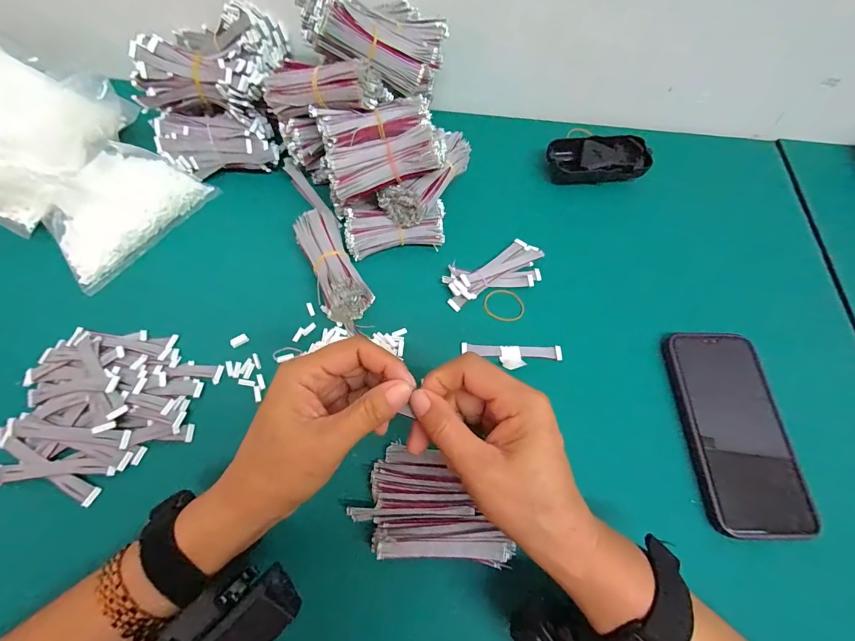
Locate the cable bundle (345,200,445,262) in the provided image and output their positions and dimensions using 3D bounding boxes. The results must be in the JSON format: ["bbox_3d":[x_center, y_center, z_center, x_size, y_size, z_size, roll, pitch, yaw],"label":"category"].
[{"bbox_3d":[-0.031,-0.091,0.368,0.095,0.026,0.039,-11,66,-7],"label":"cable bundle"}]

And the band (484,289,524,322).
[{"bbox_3d":[0.073,-0.014,0.363,0.038,0.005,0.032,20,76,10],"label":"band"}]

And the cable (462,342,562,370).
[{"bbox_3d":[0.076,0.033,0.339,0.088,0.010,0.024,2,65,-1],"label":"cable"}]

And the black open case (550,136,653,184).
[{"bbox_3d":[0.191,-0.182,0.429,0.109,0.024,0.050,-4,65,-4],"label":"black open case"}]

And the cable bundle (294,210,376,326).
[{"bbox_3d":[-0.090,-0.052,0.349,0.041,0.032,0.105,-26,68,-13],"label":"cable bundle"}]

